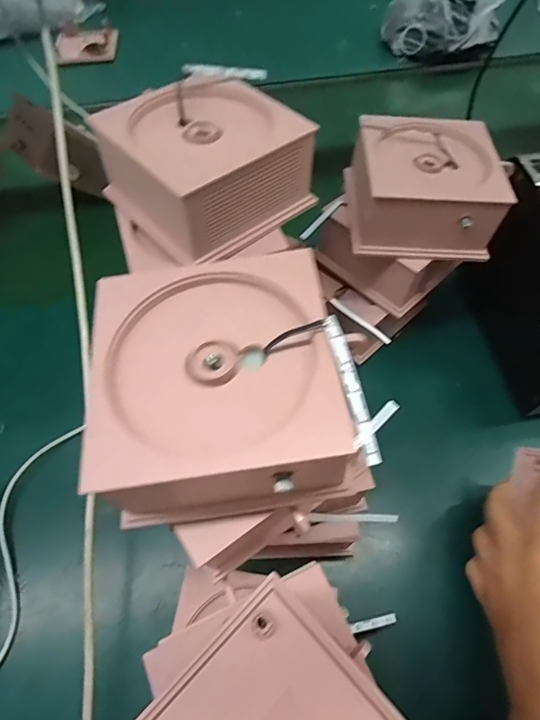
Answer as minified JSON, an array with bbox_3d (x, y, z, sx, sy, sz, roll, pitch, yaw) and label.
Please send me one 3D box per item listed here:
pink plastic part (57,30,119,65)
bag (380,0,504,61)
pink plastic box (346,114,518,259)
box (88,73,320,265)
[{"bbox_3d":[-0.330,-0.563,0.792,0.111,0.019,0.107,-7,59,-2],"label":"pink plastic part"},{"bbox_3d":[0.293,-0.593,0.742,0.188,0.096,0.138,19,61,12],"label":"bag"},{"bbox_3d":[0.128,-0.142,0.362,0.113,0.056,0.109,3,59,4],"label":"pink plastic box"},{"bbox_3d":[-0.043,-0.131,0.290,0.106,0.057,0.104,-38,65,-19],"label":"box"}]

